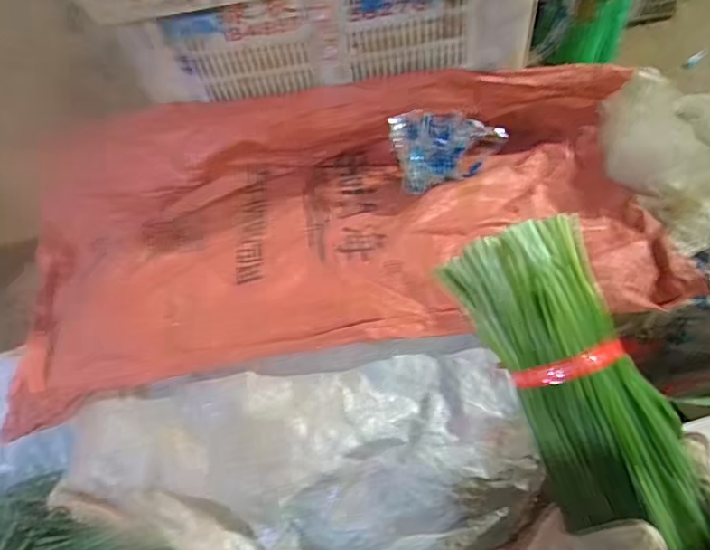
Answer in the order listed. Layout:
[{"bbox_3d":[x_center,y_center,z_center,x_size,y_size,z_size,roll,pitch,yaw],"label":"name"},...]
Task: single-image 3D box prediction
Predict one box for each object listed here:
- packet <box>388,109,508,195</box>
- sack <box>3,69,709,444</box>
[{"bbox_3d":[0.120,-0.182,0.792,0.149,0.089,0.098,-26,54,-14],"label":"packet"},{"bbox_3d":[-0.051,-0.076,0.810,0.901,0.168,0.418,-8,52,0],"label":"sack"}]

